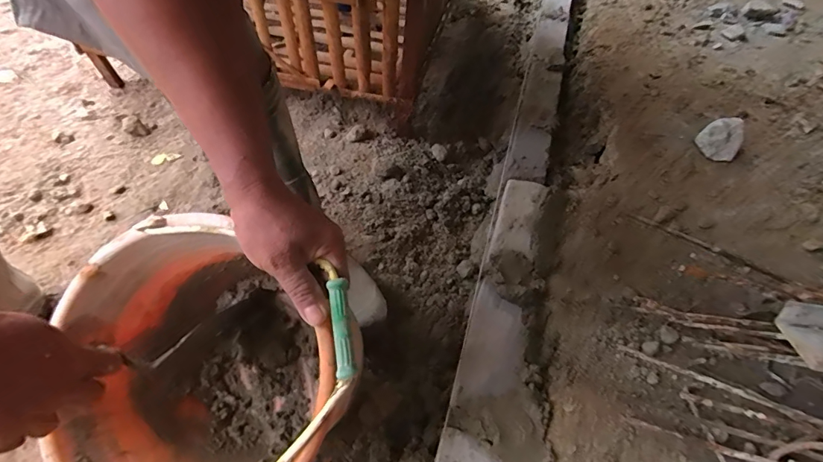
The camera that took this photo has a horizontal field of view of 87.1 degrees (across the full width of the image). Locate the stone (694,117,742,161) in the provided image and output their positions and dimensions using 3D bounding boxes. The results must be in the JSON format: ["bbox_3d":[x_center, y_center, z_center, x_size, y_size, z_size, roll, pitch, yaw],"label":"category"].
[{"bbox_3d":[0.607,-0.184,0.852,0.072,0.055,0.072,24,55,14],"label":"stone"}]

